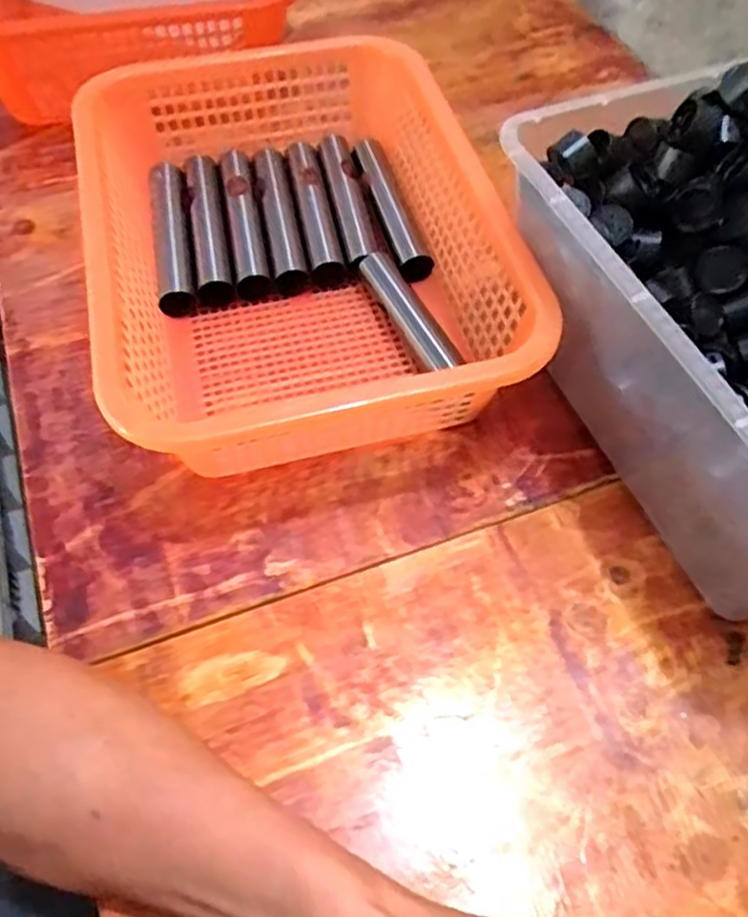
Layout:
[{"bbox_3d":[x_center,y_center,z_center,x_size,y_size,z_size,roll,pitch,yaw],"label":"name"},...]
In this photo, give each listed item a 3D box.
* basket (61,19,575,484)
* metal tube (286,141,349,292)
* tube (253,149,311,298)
[{"bbox_3d":[-0.051,-0.143,0.499,0.248,0.105,0.339,-11,57,-7],"label":"basket"},{"bbox_3d":[-0.046,-0.188,0.556,0.026,0.030,0.140,-11,57,-7],"label":"metal tube"},{"bbox_3d":[-0.070,-0.178,0.545,0.024,0.023,0.127,-10,72,-6],"label":"tube"}]

